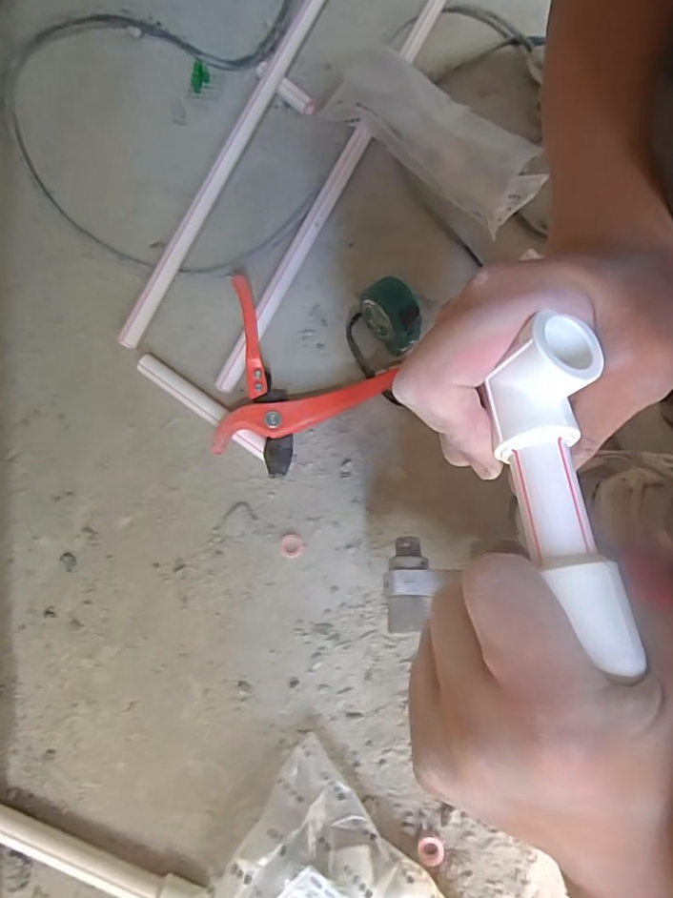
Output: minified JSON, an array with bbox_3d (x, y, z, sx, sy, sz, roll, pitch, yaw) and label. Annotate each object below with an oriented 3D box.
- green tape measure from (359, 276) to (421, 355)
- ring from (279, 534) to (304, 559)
[{"bbox_3d":[0.055,-0.130,0.533,0.041,0.063,0.063,-38,79,-11],"label":"green tape measure"},{"bbox_3d":[-0.042,0.091,0.498,0.023,0.004,0.023,0,74,-2],"label":"ring"}]

